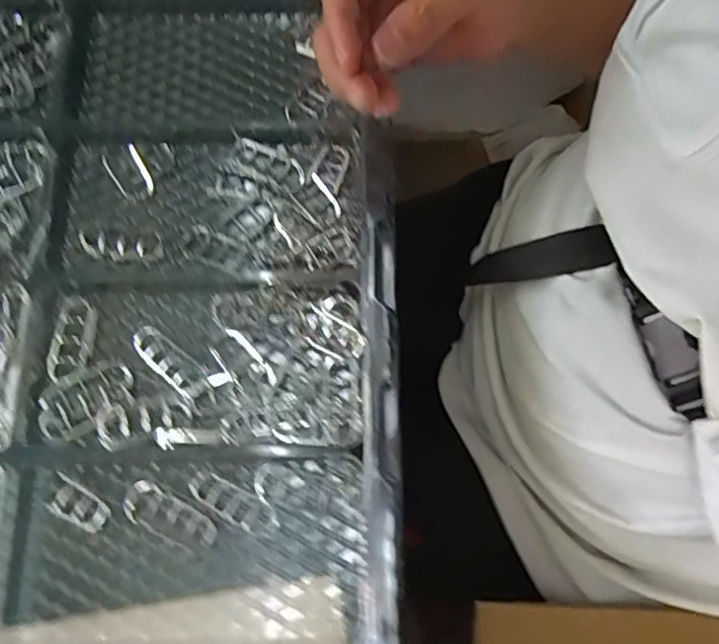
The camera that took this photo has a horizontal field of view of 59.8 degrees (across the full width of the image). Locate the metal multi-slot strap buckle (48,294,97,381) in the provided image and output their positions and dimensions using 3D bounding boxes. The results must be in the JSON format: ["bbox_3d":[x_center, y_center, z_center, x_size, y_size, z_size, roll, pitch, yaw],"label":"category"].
[{"bbox_3d":[-0.175,0.010,0.382,0.020,0.010,0.051,6,75,0],"label":"metal multi-slot strap buckle"}]

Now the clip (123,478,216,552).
[{"bbox_3d":[-0.109,0.111,0.356,0.054,0.004,0.023,32,77,6],"label":"clip"}]

